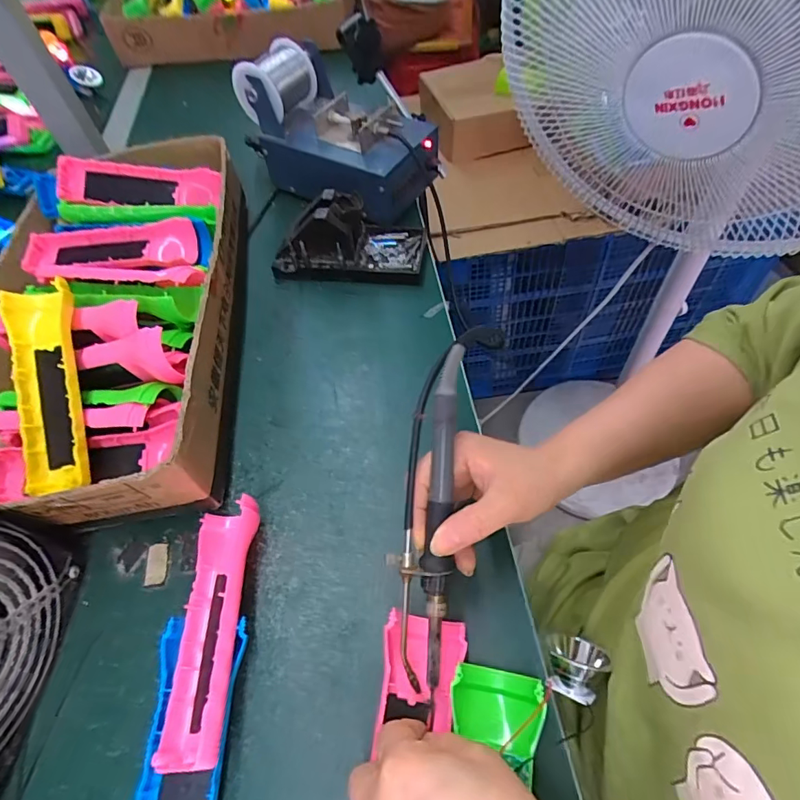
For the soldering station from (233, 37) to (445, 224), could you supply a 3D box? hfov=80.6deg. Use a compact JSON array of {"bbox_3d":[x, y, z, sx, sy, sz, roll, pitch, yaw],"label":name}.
[{"bbox_3d":[-0.072,-0.305,0.532,0.218,0.124,0.115,27,62,19],"label":"soldering station"}]

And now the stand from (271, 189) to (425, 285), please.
[{"bbox_3d":[-0.054,-0.177,0.495,0.156,0.070,0.084,4,57,6],"label":"stand"}]

